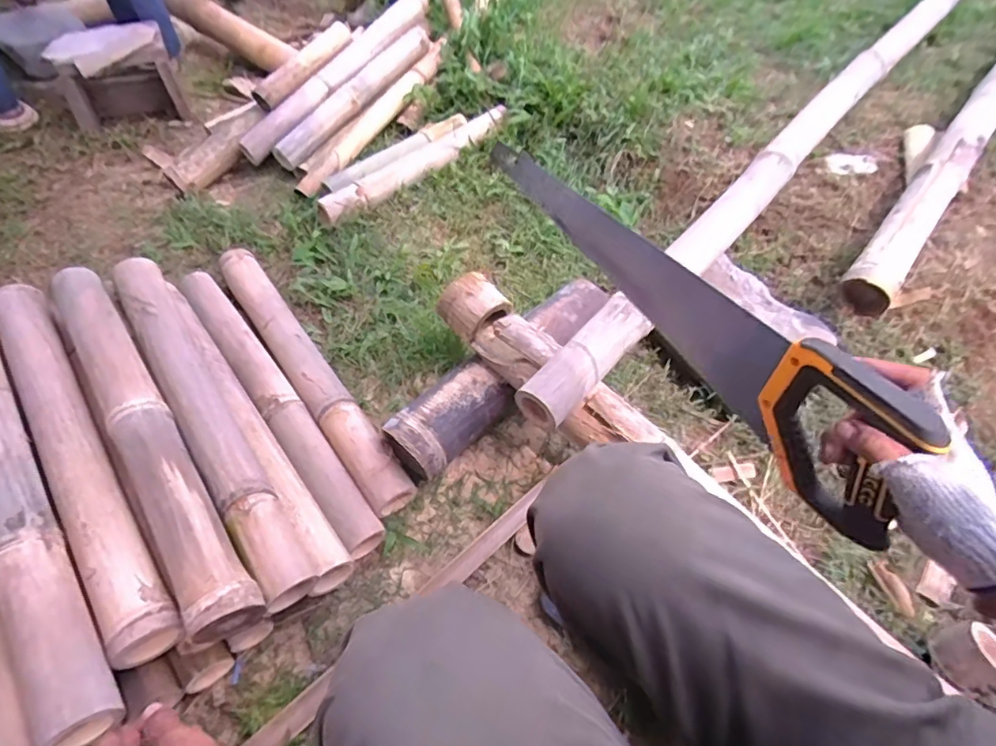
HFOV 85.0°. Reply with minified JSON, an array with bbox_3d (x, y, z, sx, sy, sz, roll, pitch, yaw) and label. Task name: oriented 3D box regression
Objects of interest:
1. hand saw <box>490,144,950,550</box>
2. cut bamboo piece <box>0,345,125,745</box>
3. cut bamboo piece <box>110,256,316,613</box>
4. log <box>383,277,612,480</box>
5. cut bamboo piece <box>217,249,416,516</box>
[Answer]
[{"bbox_3d":[0.168,-0.076,0.532,0.028,0.132,0.520,-27,60,-22],"label":"hand saw"},{"bbox_3d":[-0.553,0.126,0.607,0.072,0.051,0.589,-31,62,-24],"label":"cut bamboo piece"},{"bbox_3d":[-0.404,0.038,0.739,0.071,0.072,0.600,-31,58,-21],"label":"cut bamboo piece"},{"bbox_3d":[0.020,-0.001,0.860,0.098,0.091,0.431,37,61,26],"label":"log"},{"bbox_3d":[-0.320,-0.015,0.903,0.071,0.066,0.604,-31,58,-21],"label":"cut bamboo piece"}]

